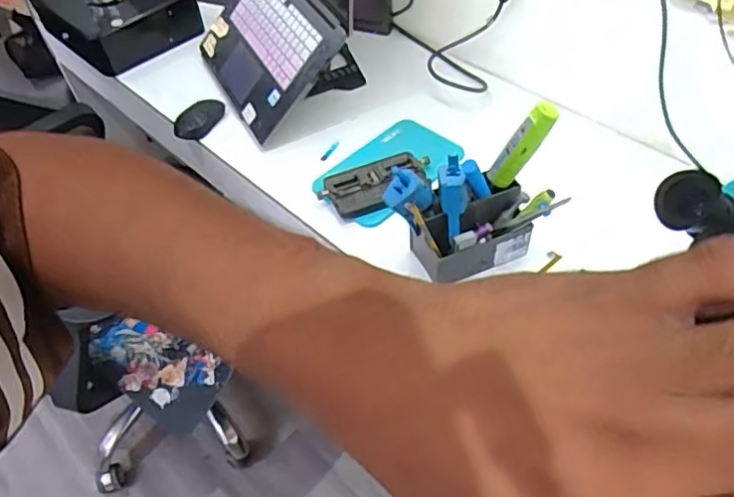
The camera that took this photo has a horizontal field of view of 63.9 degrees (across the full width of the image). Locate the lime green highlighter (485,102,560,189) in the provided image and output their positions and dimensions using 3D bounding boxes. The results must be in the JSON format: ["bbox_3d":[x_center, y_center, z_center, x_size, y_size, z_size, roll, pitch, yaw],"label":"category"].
[{"bbox_3d":[0.193,-0.128,0.732,0.036,0.123,0.020,8,44,-26],"label":"lime green highlighter"}]

